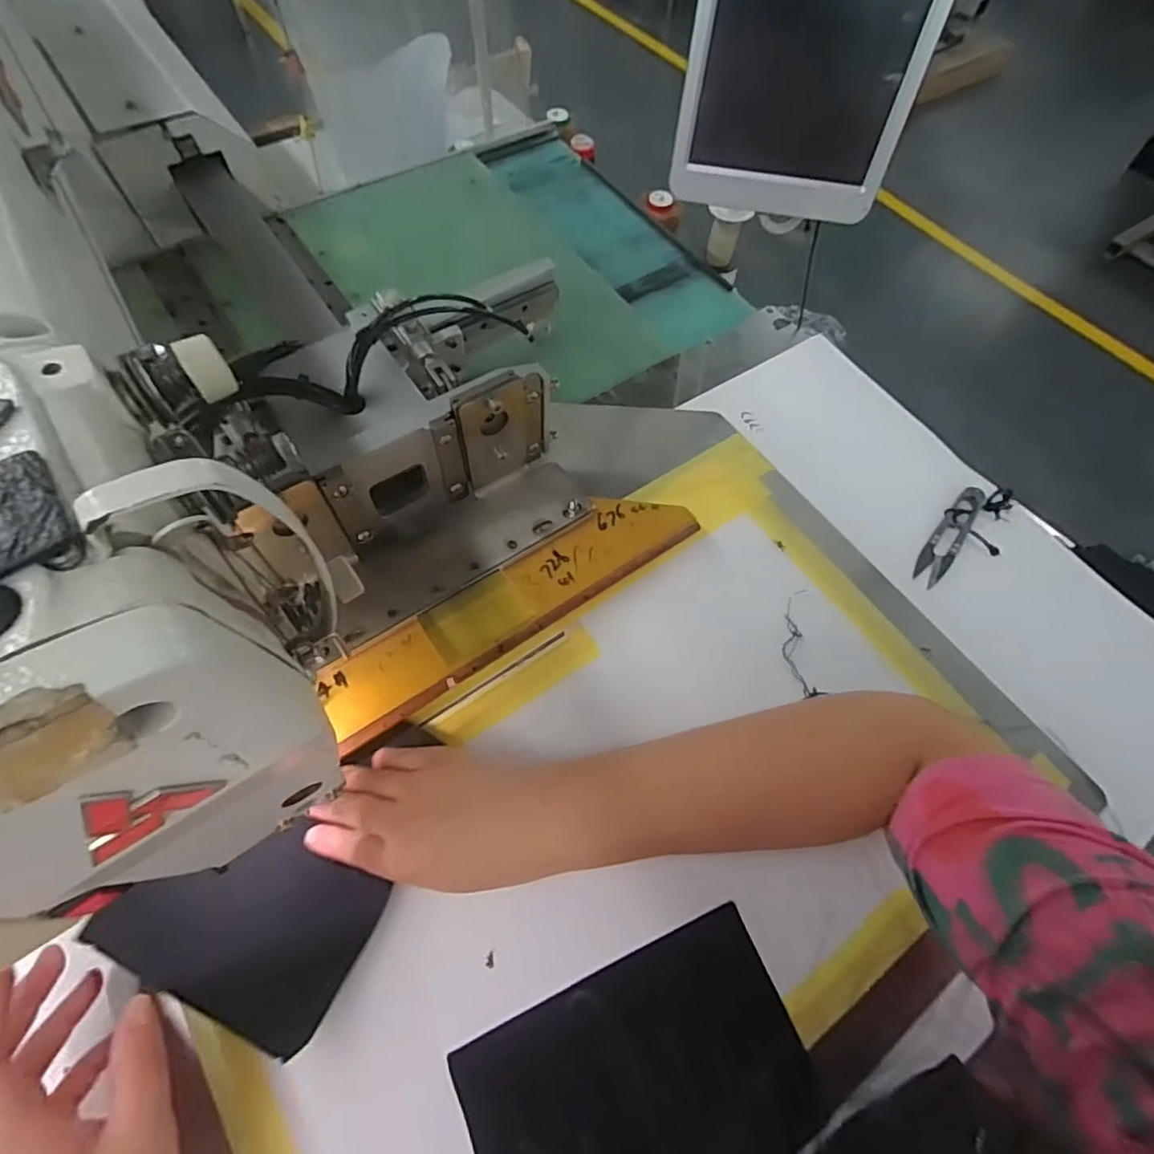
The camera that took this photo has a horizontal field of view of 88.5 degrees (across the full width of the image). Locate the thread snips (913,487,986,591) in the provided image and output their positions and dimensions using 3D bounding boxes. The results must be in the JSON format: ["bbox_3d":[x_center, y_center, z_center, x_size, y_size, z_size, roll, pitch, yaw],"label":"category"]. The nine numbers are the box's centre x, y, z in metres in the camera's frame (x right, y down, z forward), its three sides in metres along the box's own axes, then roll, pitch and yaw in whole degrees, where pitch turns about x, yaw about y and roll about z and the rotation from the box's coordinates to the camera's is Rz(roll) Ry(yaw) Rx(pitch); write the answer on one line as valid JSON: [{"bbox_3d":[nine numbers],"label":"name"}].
[{"bbox_3d":[0.297,-0.033,0.470,0.022,0.012,0.104,37,67,17],"label":"thread snips"}]

